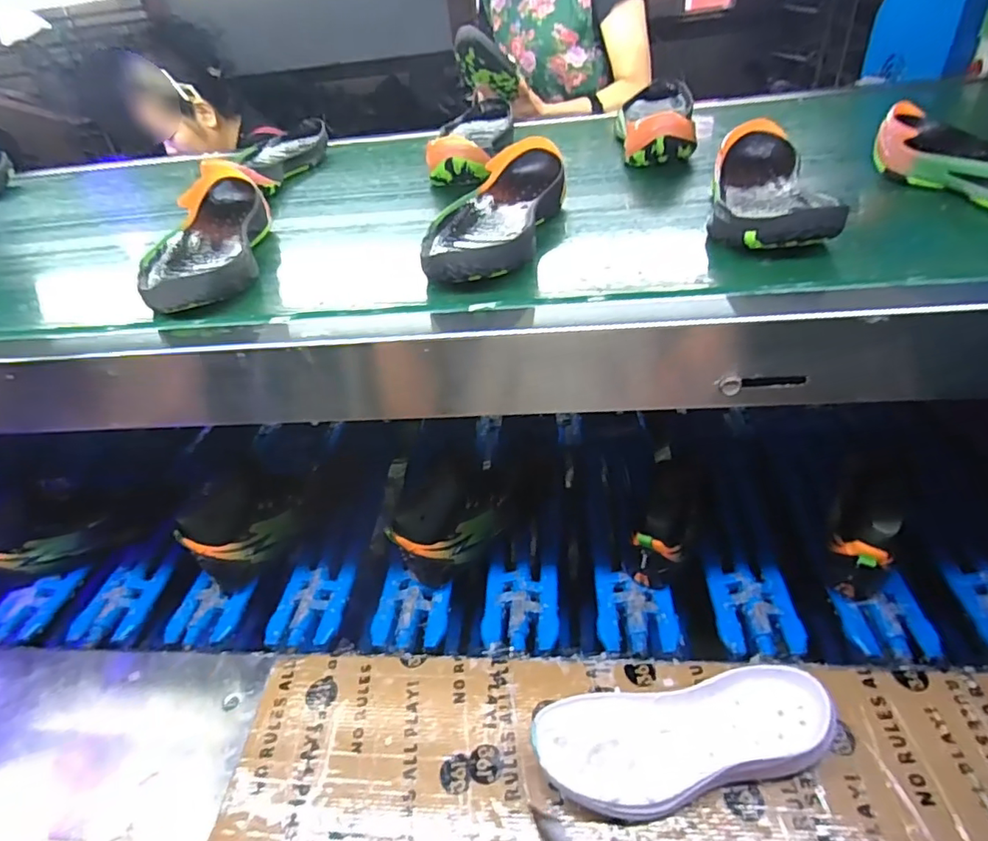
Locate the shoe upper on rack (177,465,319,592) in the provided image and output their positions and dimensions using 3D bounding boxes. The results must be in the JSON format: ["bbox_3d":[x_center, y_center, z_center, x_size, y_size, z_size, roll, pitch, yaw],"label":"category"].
[{"bbox_3d":[-0.329,0.141,0.773,0.166,0.123,0.080,-34,47,-28],"label":"shoe upper on rack"}]

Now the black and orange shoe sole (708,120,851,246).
[{"bbox_3d":[0.259,-0.221,0.529,0.095,0.043,0.266,8,42,18],"label":"black and orange shoe sole"}]

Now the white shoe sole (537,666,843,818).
[{"bbox_3d":[0.172,0.293,0.518,0.263,0.048,0.100,-9,40,-2],"label":"white shoe sole"}]

